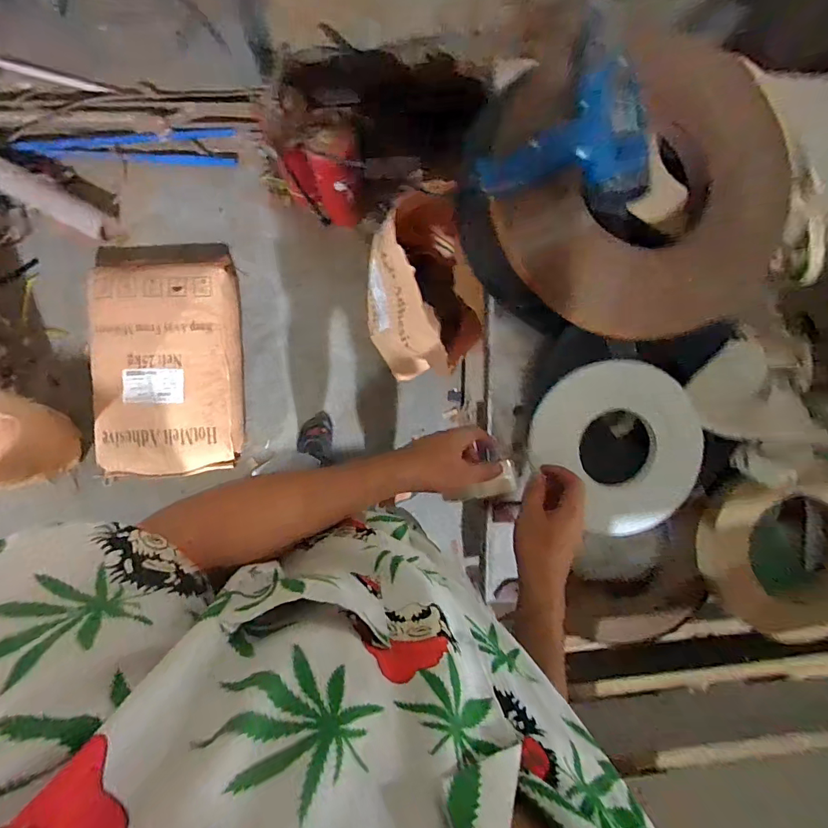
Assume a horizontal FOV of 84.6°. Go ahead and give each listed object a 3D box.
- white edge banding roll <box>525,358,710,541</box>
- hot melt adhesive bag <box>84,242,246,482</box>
[{"bbox_3d":[0.292,0.052,0.654,0.252,0.019,0.246,6,102,-7],"label":"white edge banding roll"},{"bbox_3d":[-0.764,-0.168,1.398,0.437,0.108,0.714,-1,91,-3],"label":"hot melt adhesive bag"}]

